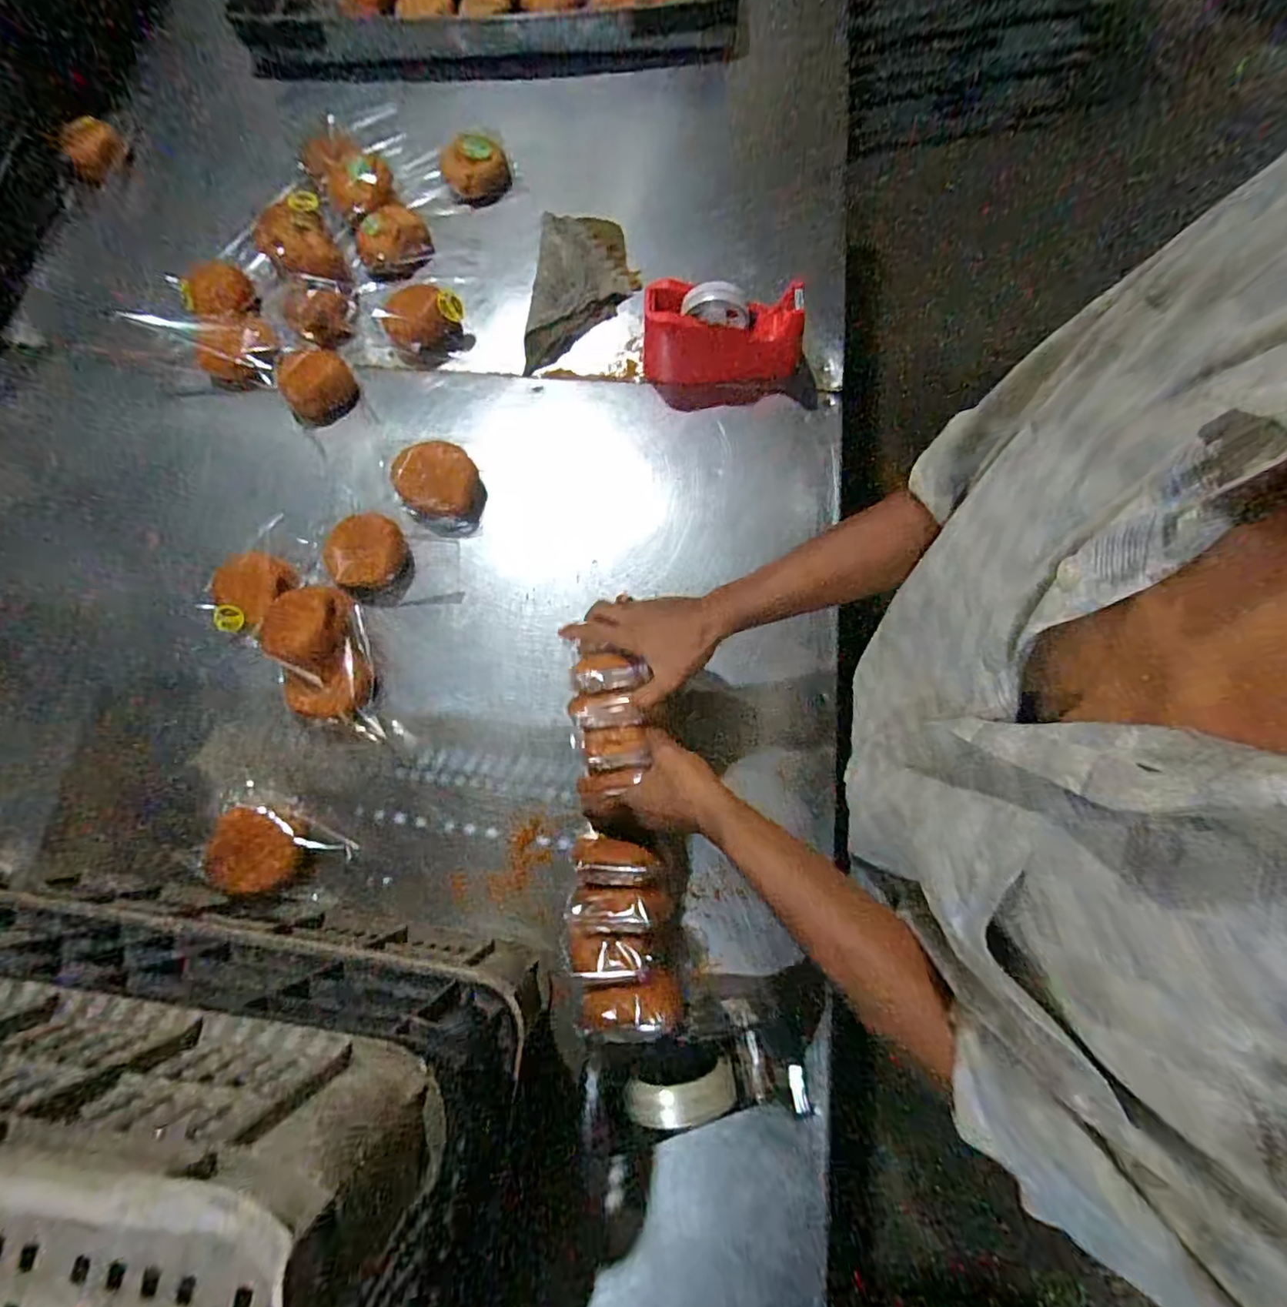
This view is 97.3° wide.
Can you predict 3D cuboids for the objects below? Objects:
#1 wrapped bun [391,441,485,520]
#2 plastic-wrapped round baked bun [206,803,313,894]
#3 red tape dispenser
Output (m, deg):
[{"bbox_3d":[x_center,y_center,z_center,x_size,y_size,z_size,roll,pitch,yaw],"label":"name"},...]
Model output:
[{"bbox_3d":[-0.261,-0.220,0.719,0.106,0.036,0.092,0,77,2],"label":"wrapped bun"},{"bbox_3d":[-0.416,0.214,0.620,0.101,0.031,0.087,9,77,4],"label":"plastic-wrapped round baked bun"},{"bbox_3d":[0.102,-0.403,0.724,0.199,0.115,0.071,-1,76,2],"label":"red tape dispenser"}]

